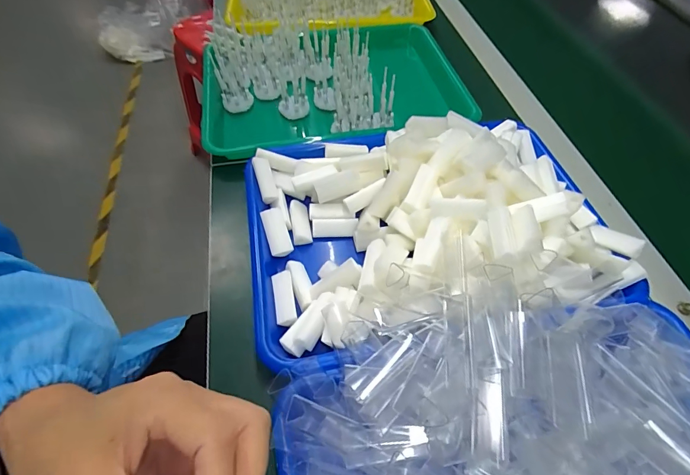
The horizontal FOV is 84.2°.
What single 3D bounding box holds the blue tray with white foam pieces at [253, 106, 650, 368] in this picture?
[{"bbox_3d":[0.072,-0.027,0.355,0.325,0.068,0.239,-8,55,-7],"label":"blue tray with white foam pieces"}]

